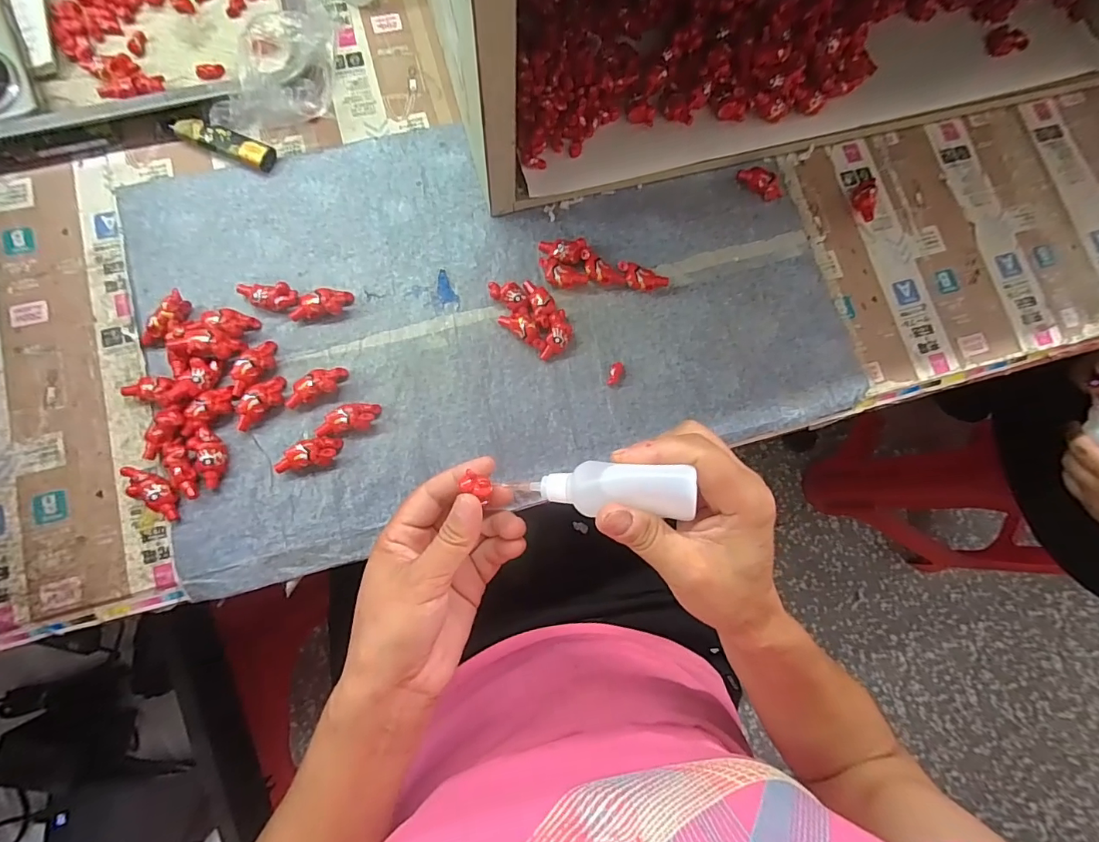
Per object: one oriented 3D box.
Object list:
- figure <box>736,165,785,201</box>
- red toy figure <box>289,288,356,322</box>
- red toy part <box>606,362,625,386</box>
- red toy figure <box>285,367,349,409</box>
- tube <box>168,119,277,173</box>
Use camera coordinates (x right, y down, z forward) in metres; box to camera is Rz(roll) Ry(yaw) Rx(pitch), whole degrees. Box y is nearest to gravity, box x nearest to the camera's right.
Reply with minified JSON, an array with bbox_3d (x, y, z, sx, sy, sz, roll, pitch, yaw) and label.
[{"bbox_3d":[0.170,-0.191,0.381,0.038,0.017,0.014,36,81,0],"label":"figure"},{"bbox_3d":[-0.162,-0.082,0.335,0.041,0.014,0.018,-7,82,-6],"label":"red toy figure"},{"bbox_3d":[0.049,-0.035,0.348,0.011,0.007,0.019,28,80,0],"label":"red toy part"},{"bbox_3d":[-0.160,-0.024,0.325,0.042,0.017,0.017,-27,84,-8],"label":"red toy figure"},{"bbox_3d":[-0.240,-0.206,0.351,0.070,0.011,0.019,19,80,-1],"label":"tube"}]

